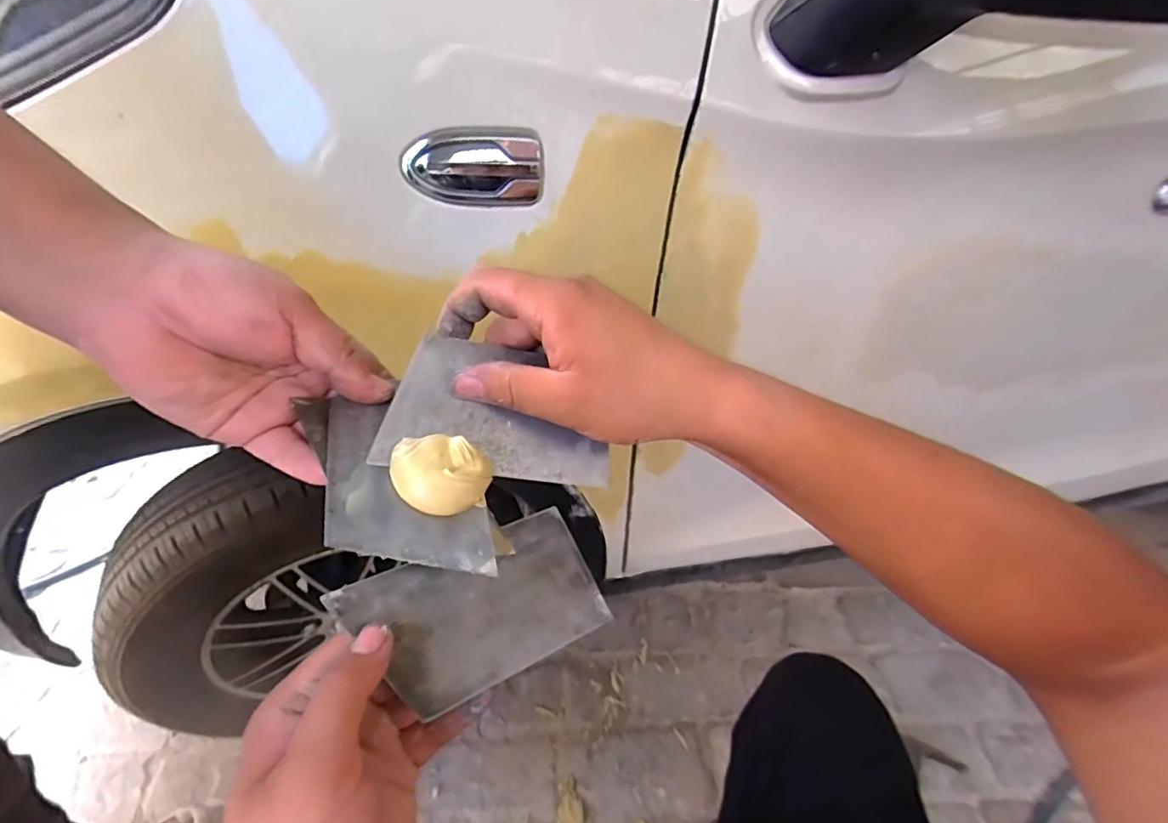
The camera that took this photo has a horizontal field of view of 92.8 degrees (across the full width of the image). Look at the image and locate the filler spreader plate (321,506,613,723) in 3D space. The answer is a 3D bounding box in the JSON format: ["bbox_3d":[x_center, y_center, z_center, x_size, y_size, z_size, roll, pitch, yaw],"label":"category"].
[{"bbox_3d":[-0.055,0.106,0.302,0.132,0.008,0.074,-15,68,-34],"label":"filler spreader plate"}]

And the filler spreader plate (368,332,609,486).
[{"bbox_3d":[-0.045,-0.001,0.311,0.124,0.005,0.073,8,75,-18],"label":"filler spreader plate"}]

